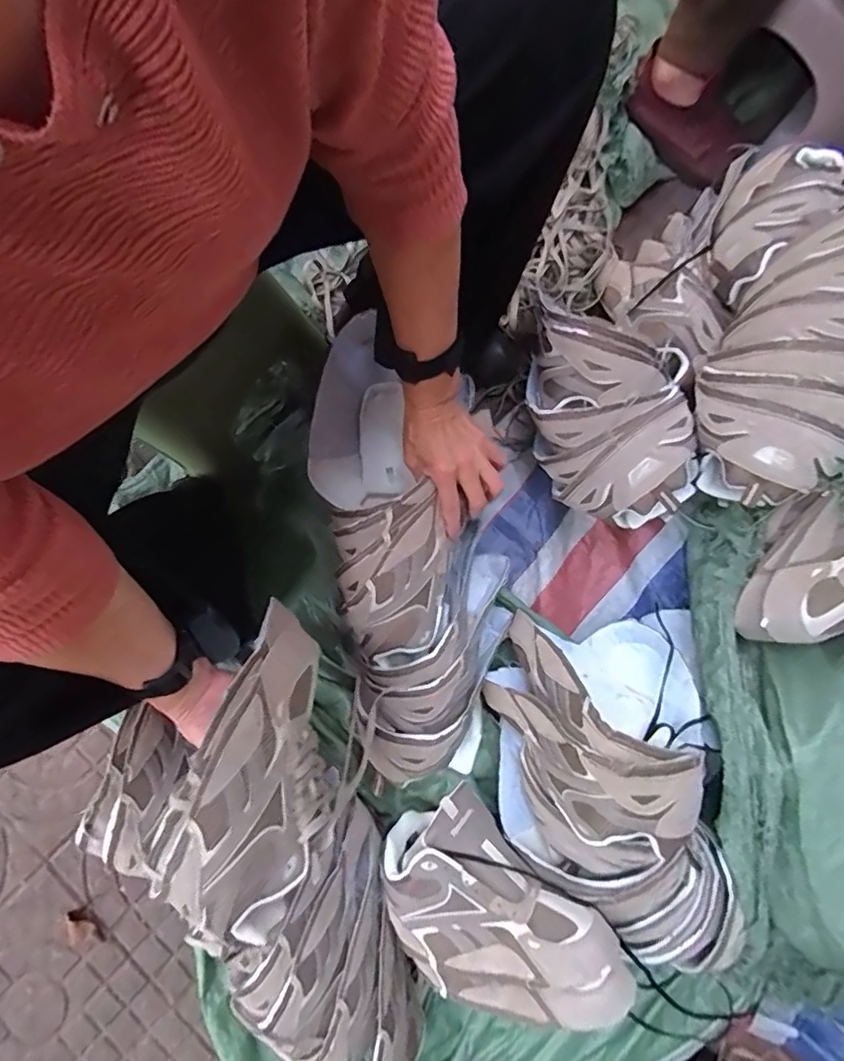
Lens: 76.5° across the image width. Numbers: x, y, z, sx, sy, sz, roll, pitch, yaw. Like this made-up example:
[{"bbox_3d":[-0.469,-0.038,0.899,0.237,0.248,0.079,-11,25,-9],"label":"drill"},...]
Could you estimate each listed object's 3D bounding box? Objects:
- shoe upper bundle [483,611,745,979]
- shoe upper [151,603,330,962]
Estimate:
[{"bbox_3d":[0.209,0.293,0.573,0.227,0.185,0.367,-6,83,-2],"label":"shoe upper bundle"},{"bbox_3d":[-0.138,0.198,0.463,0.106,0.093,0.256,7,67,1],"label":"shoe upper"}]

